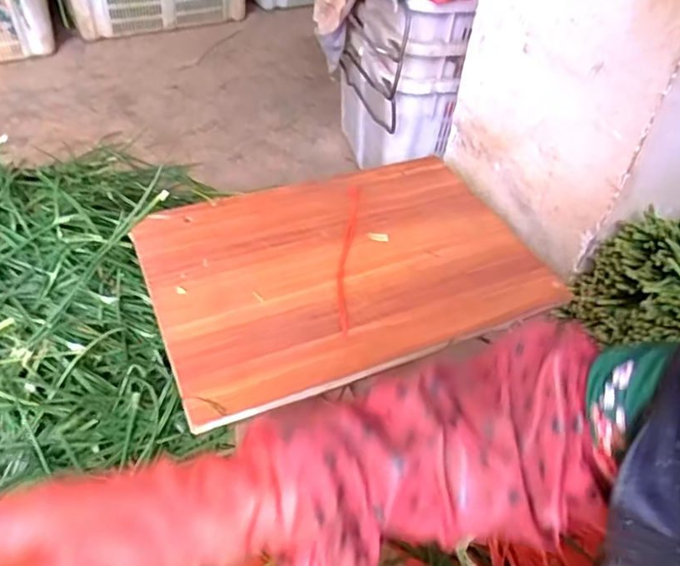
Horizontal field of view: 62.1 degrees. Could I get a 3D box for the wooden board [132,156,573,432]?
[{"bbox_3d":[0.010,-0.039,0.829,0.549,0.016,0.379,-16,50,-20],"label":"wooden board"}]

